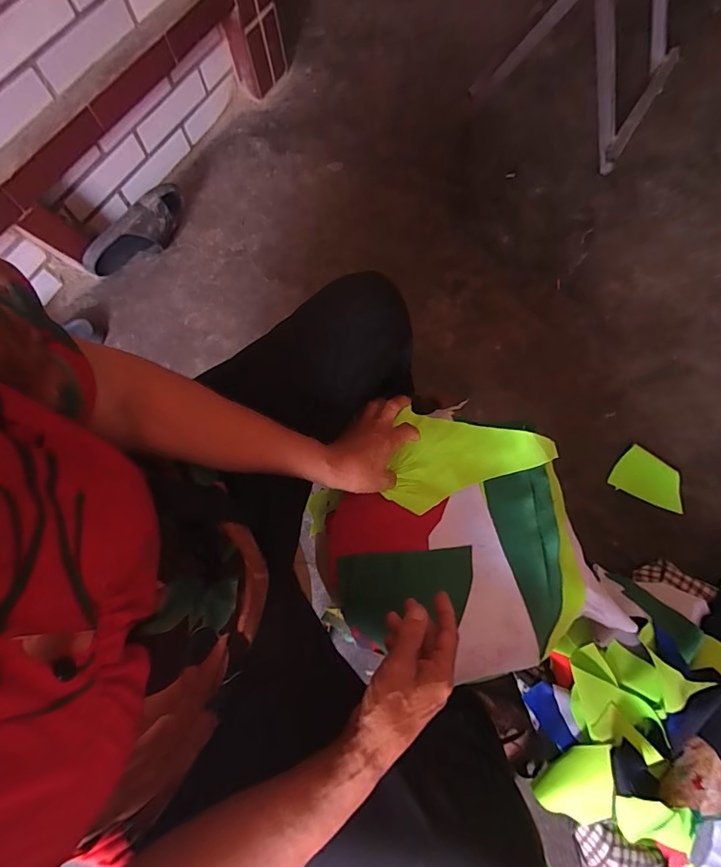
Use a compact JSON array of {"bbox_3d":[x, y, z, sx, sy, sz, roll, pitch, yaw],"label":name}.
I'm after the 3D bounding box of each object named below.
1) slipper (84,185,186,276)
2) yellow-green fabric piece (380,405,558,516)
[{"bbox_3d":[-0.501,-0.447,0.950,0.265,0.111,0.067,-40,77,-8],"label":"slipper"},{"bbox_3d":[0.146,0.050,0.548,0.202,0.028,0.130,13,77,5],"label":"yellow-green fabric piece"}]

